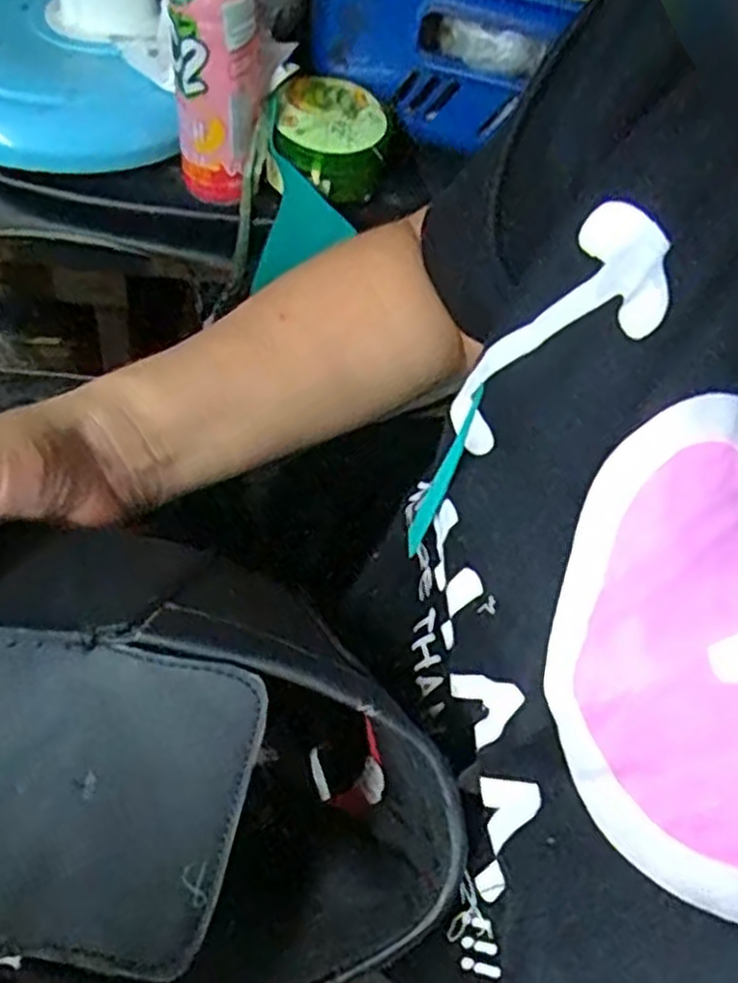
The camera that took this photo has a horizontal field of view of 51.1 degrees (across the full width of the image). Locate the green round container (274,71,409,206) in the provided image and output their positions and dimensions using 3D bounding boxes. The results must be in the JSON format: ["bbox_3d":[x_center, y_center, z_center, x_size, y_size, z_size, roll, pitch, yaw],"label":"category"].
[{"bbox_3d":[-0.024,-0.278,0.617,0.092,0.062,0.093,6,54,-8],"label":"green round container"}]

